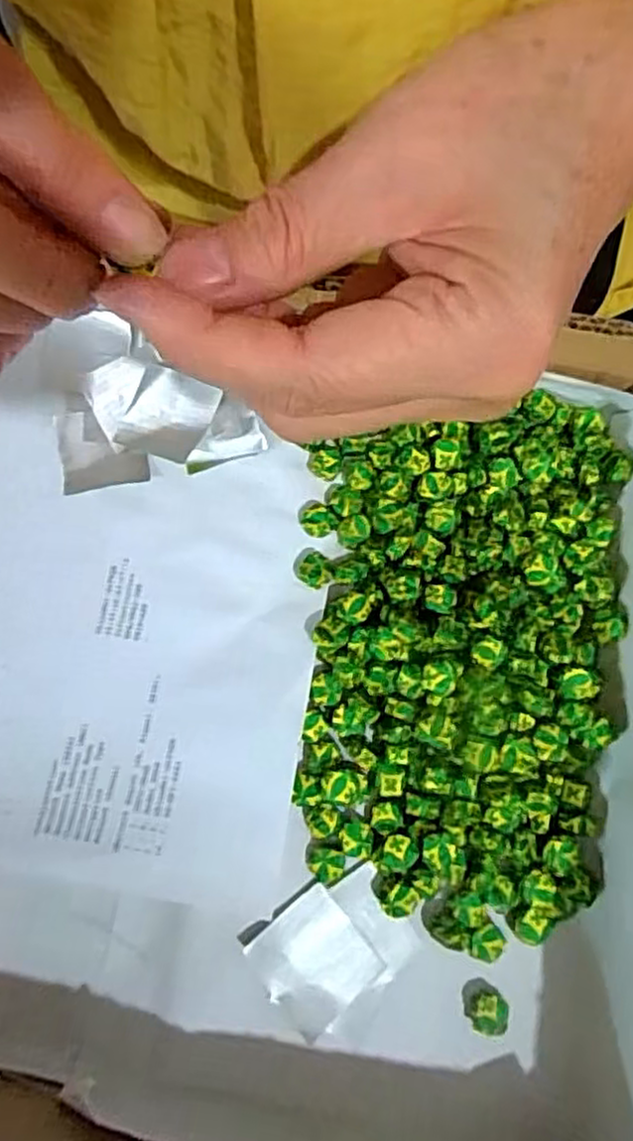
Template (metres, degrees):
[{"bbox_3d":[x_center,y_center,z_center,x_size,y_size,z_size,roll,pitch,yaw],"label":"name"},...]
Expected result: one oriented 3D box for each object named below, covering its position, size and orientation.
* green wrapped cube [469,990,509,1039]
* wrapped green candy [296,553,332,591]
[{"bbox_3d":[0.058,0.148,0.239,0.012,0.007,0.013,7,70,5],"label":"green wrapped cube"},{"bbox_3d":[0.000,0.000,0.267,0.012,0.008,0.012,0,79,0],"label":"wrapped green candy"}]

